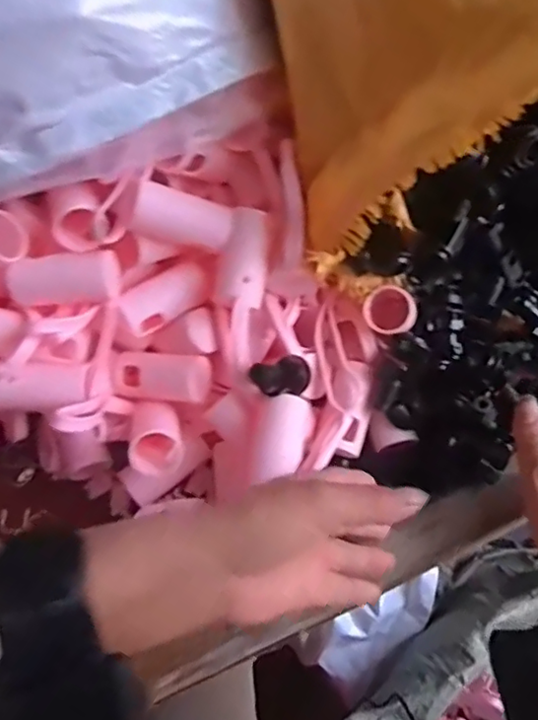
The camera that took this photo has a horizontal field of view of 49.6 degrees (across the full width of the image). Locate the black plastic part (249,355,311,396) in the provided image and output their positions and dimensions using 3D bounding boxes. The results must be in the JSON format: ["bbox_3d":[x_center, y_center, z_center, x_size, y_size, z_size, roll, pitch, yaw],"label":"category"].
[{"bbox_3d":[0.010,0.010,0.358,0.049,0.018,0.019,-1,61,-46],"label":"black plastic part"}]

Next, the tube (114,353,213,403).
[{"bbox_3d":[-0.072,0.011,0.395,0.065,0.027,0.031,6,69,3],"label":"tube"}]

